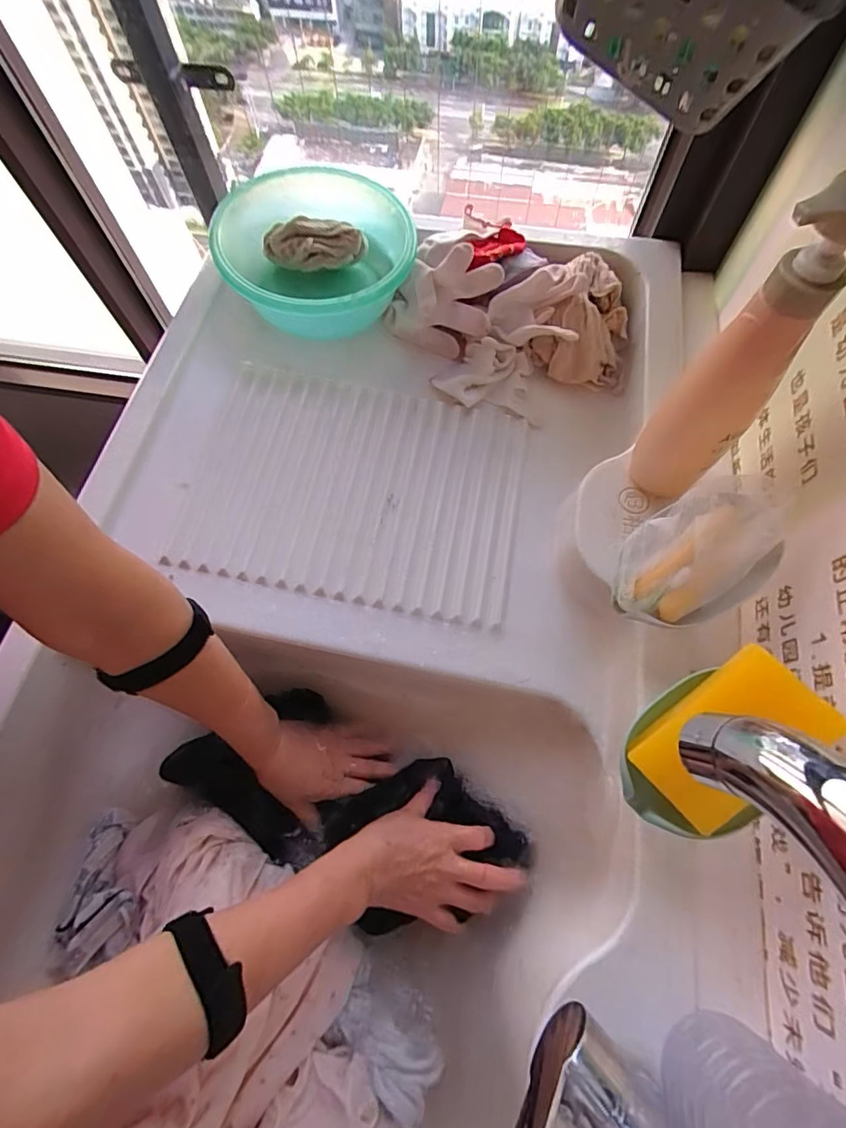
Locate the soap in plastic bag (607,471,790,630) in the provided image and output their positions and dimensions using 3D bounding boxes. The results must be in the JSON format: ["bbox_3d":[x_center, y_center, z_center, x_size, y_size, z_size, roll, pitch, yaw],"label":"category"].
[{"bbox_3d":[0.201,-0.005,0.359,0.128,0.045,0.077,-40,70,9],"label":"soap in plastic bag"}]

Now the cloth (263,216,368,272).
[{"bbox_3d":[-0.132,-0.386,0.594,0.120,0.045,0.044,-3,67,0],"label":"cloth"}]

